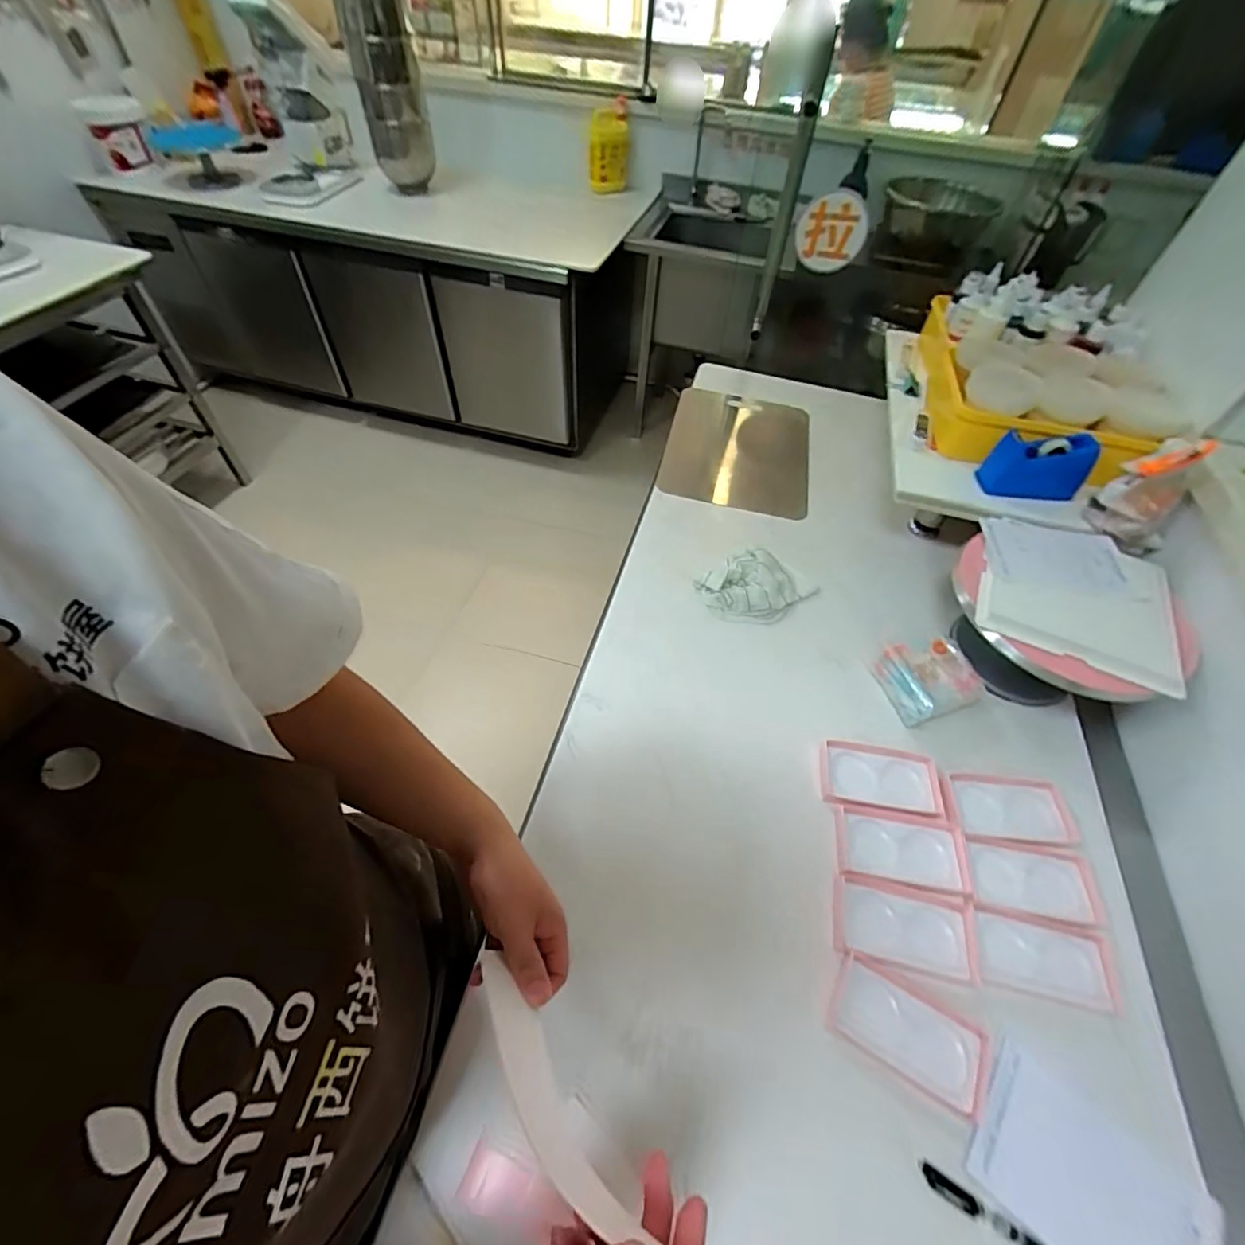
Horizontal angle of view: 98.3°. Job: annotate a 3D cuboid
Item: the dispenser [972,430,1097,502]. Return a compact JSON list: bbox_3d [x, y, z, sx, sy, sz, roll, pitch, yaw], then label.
[{"bbox_3d":[0.640,-0.244,0.833,0.147,0.085,0.060,1,53,-3],"label":"dispenser"}]

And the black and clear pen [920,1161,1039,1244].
[{"bbox_3d":[0.332,0.531,0.473,0.136,0.008,0.015,26,56,16],"label":"black and clear pen"}]

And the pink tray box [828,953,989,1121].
[{"bbox_3d":[0.290,0.411,0.542,0.145,0.021,0.078,26,56,15],"label":"pink tray box"}]

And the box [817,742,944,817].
[{"bbox_3d":[0.334,0.203,0.700,0.146,0.021,0.081,11,53,5],"label":"box"}]

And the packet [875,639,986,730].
[{"bbox_3d":[0.442,0.087,0.784,0.127,0.064,0.104,-10,54,-11],"label":"packet"}]

